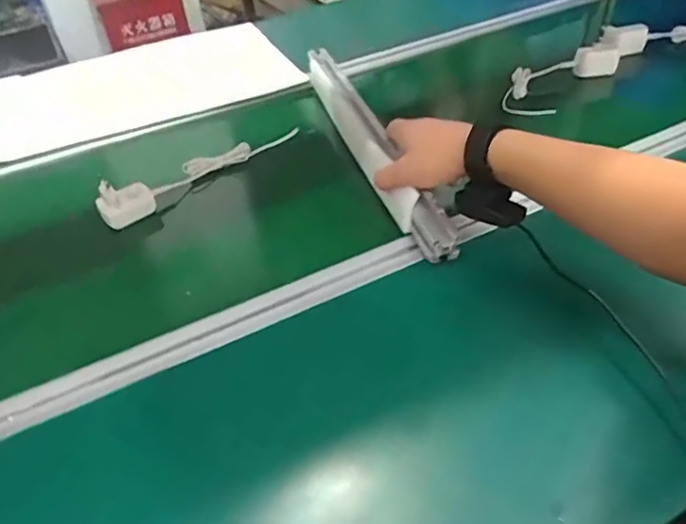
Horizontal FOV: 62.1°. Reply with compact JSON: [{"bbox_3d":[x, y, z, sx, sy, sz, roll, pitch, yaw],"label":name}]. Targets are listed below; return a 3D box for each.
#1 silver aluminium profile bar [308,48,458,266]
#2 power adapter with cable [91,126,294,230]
[{"bbox_3d":[0.026,-0.168,0.725,0.046,0.044,0.485,-15,44,-9],"label":"silver aluminium profile bar"},{"bbox_3d":[-0.180,-0.127,0.727,0.277,0.052,0.035,-36,48,-29],"label":"power adapter with cable"}]

